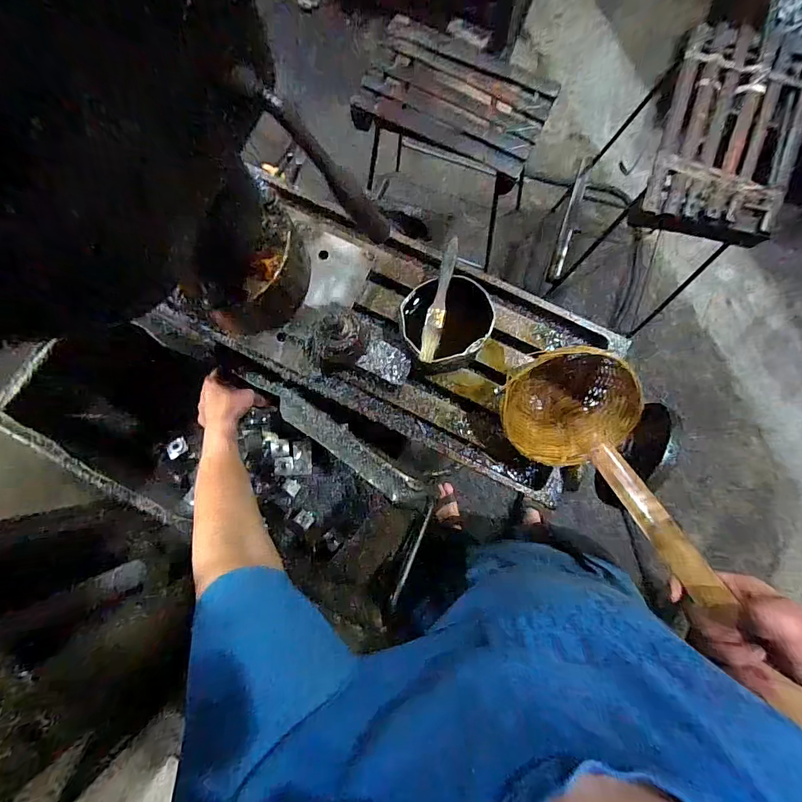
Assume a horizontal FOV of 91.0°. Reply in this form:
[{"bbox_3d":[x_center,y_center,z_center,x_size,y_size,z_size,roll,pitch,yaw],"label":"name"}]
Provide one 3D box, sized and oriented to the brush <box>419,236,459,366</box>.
[{"bbox_3d":[0.045,-0.118,0.455,0.021,0.009,0.150,12,85,4],"label":"brush"}]

